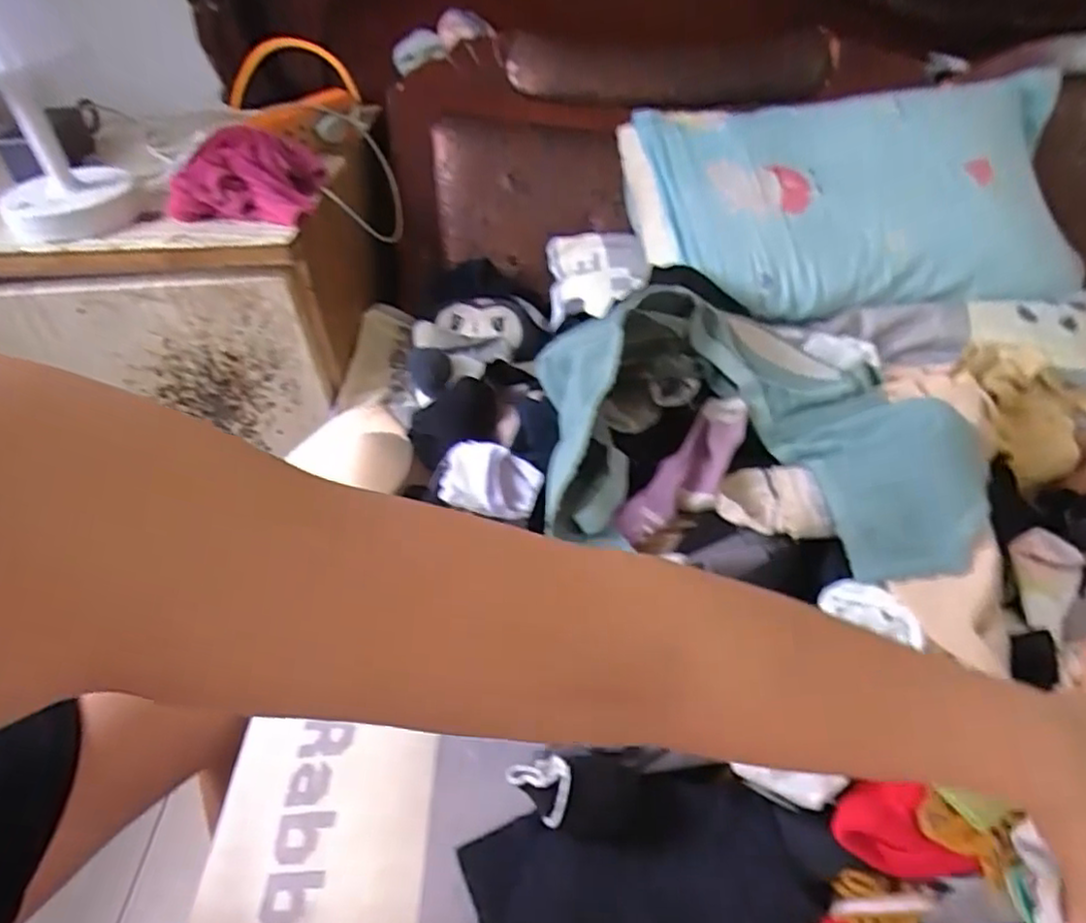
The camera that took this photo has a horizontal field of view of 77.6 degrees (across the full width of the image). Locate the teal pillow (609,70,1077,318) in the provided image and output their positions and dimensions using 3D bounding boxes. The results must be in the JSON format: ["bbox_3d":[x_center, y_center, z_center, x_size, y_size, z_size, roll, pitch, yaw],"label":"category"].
[{"bbox_3d":[0.374,-0.310,0.801,0.522,0.099,0.307,-8,74,-2],"label":"teal pillow"}]

